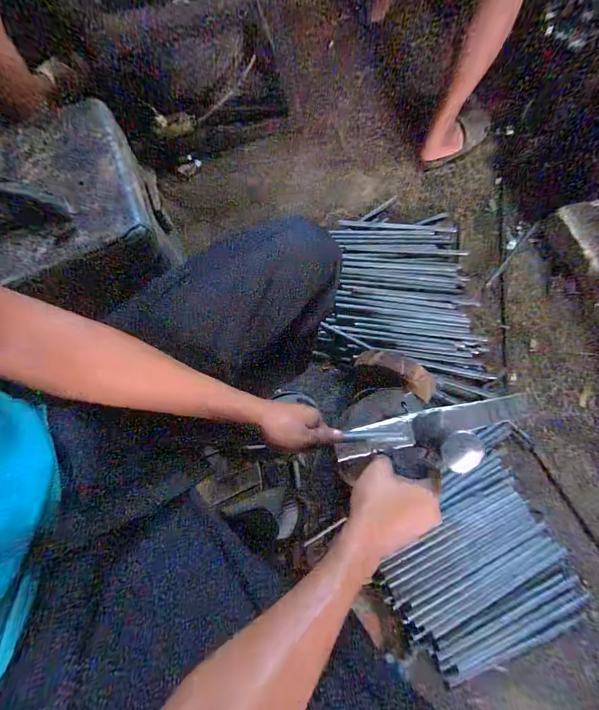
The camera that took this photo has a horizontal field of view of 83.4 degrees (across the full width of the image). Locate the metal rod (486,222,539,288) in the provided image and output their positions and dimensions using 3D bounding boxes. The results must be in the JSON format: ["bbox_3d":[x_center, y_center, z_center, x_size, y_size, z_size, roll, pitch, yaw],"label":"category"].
[{"bbox_3d":[0.596,-0.281,0.946,0.011,0.012,0.257,40,80,11],"label":"metal rod"}]

